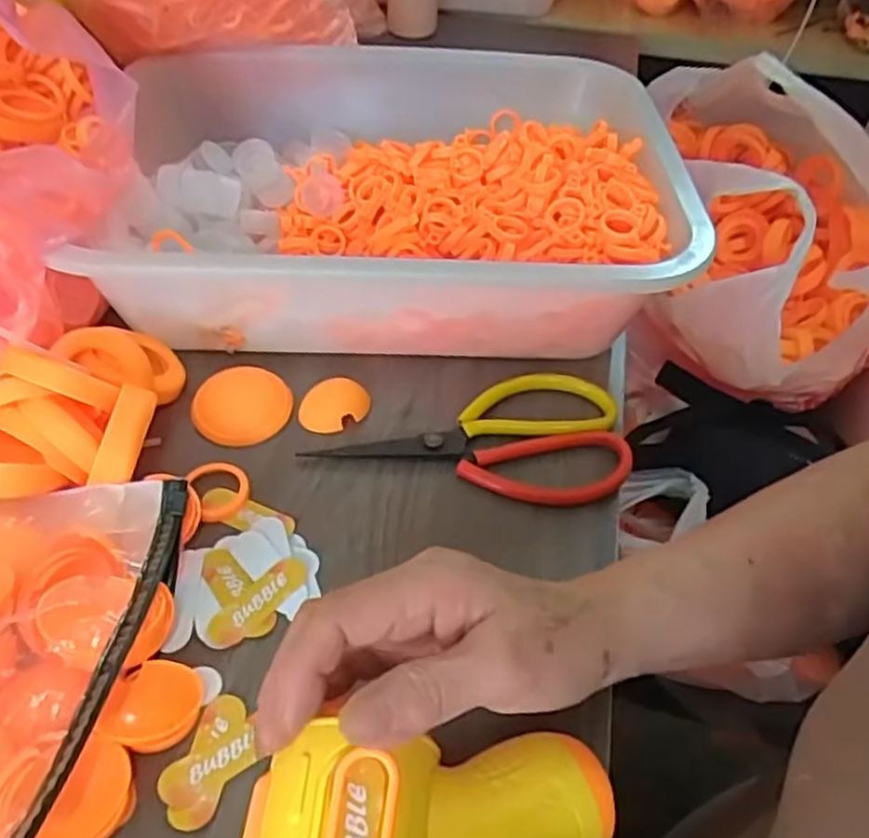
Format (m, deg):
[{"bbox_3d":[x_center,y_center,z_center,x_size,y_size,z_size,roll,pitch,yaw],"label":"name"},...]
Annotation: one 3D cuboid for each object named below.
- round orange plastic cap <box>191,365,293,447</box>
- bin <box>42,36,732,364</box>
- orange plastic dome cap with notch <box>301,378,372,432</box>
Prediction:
[{"bbox_3d":[-0.109,-0.009,0.421,0.055,0.012,0.048,-14,49,-16],"label":"round orange plastic cap"},{"bbox_3d":[-0.033,-0.161,0.511,0.380,0.082,0.314,1,46,-2],"label":"bin"},{"bbox_3d":[-0.056,-0.009,0.425,0.044,0.012,0.028,-33,56,-30],"label":"orange plastic dome cap with notch"}]

